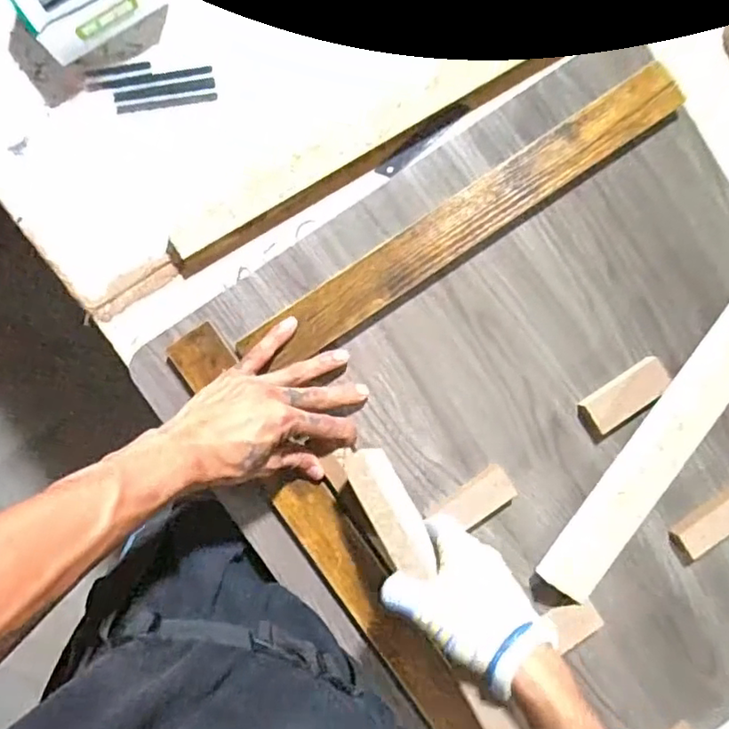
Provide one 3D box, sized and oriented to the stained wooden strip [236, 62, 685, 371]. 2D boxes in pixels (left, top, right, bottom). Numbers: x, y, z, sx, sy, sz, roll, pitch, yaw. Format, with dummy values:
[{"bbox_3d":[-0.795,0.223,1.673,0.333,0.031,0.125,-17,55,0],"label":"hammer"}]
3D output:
[{"bbox_3d":[0.092,-0.129,0.514,0.429,0.011,0.050,-34,92,-2],"label":"stained wooden strip"}]

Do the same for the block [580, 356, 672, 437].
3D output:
[{"bbox_3d":[0.237,0.030,0.539,0.084,0.015,0.035,-35,95,-2],"label":"block"}]

